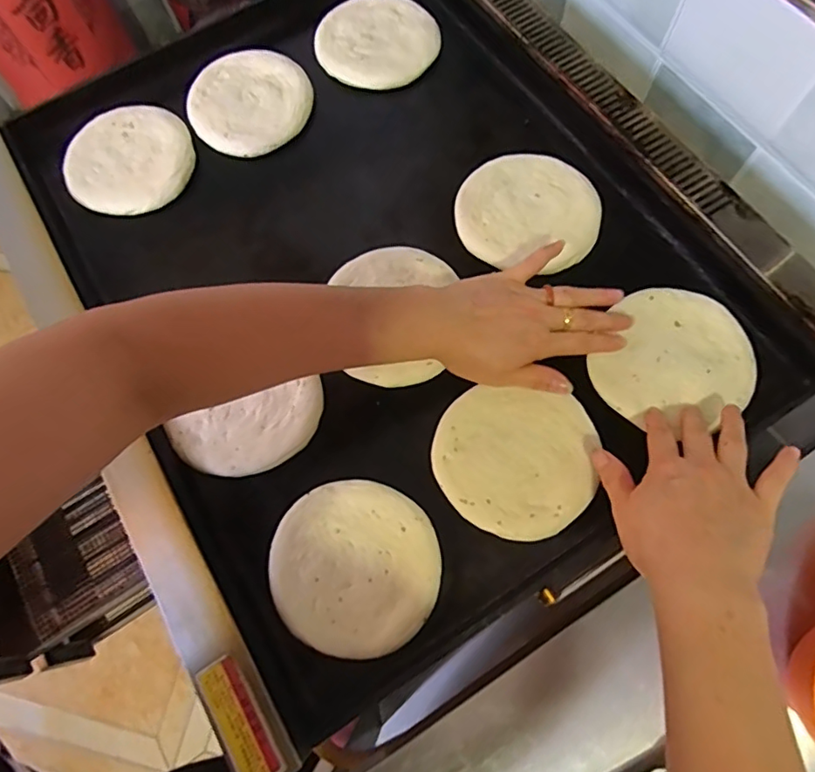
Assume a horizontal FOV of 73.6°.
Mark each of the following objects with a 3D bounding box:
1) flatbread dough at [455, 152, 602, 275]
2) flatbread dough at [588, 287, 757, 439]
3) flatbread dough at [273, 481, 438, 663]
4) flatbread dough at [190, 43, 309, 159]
[{"bbox_3d":[0.113,-0.164,0.506,0.126,0.012,0.119,-1,71,2],"label":"flatbread dough"},{"bbox_3d":[0.225,-0.021,0.454,0.116,0.008,0.127,-1,71,2],"label":"flatbread dough"},{"bbox_3d":[-0.040,0.136,0.412,0.125,0.005,0.122,-1,71,2],"label":"flatbread dough"},{"bbox_3d":[-0.163,-0.296,0.571,0.123,0.021,0.123,-22,71,-5],"label":"flatbread dough"}]

